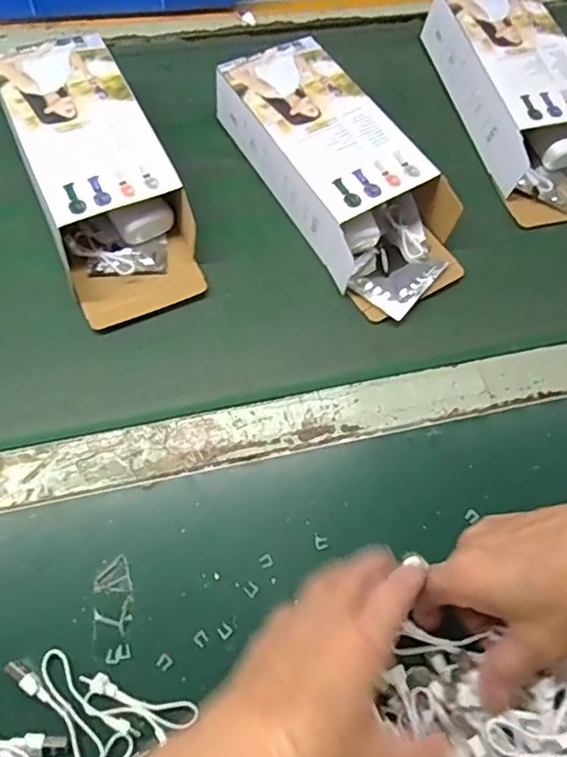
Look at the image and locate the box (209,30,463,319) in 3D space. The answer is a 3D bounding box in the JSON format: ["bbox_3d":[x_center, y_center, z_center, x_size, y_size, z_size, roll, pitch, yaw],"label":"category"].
[{"bbox_3d":[0.048,-0.176,0.483,0.110,0.064,0.254,-28,67,-17],"label":"box"}]

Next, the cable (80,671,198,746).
[{"bbox_3d":[-0.084,0.184,0.321,0.066,0.005,0.022,17,67,2],"label":"cable"}]

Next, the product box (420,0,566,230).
[{"bbox_3d":[0.226,-0.264,0.537,0.109,0.065,0.250,-15,64,-11],"label":"product box"}]

